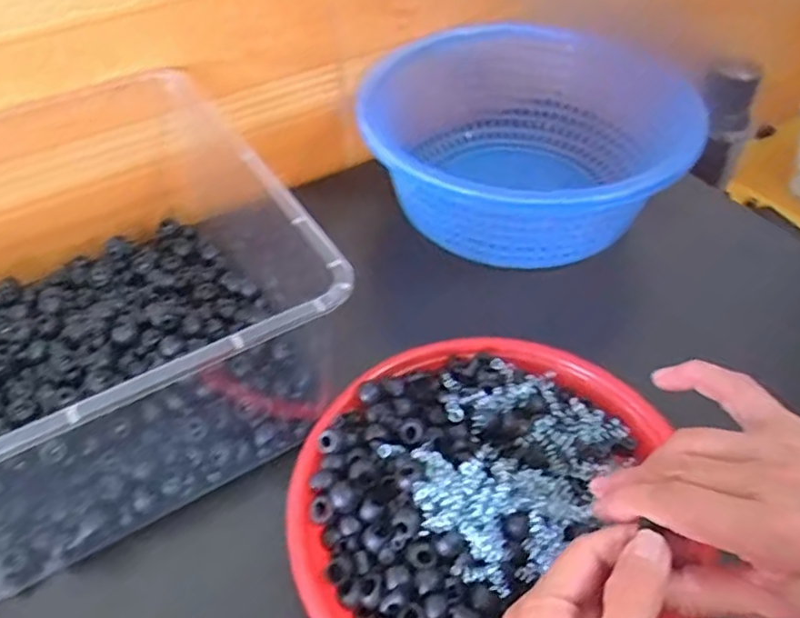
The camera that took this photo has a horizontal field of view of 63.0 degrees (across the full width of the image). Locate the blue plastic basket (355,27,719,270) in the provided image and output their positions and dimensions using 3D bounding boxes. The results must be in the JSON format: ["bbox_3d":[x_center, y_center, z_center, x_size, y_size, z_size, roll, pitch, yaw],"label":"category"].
[{"bbox_3d":[0.106,-0.143,0.583,0.253,0.137,0.261,28,54,23],"label":"blue plastic basket"}]

